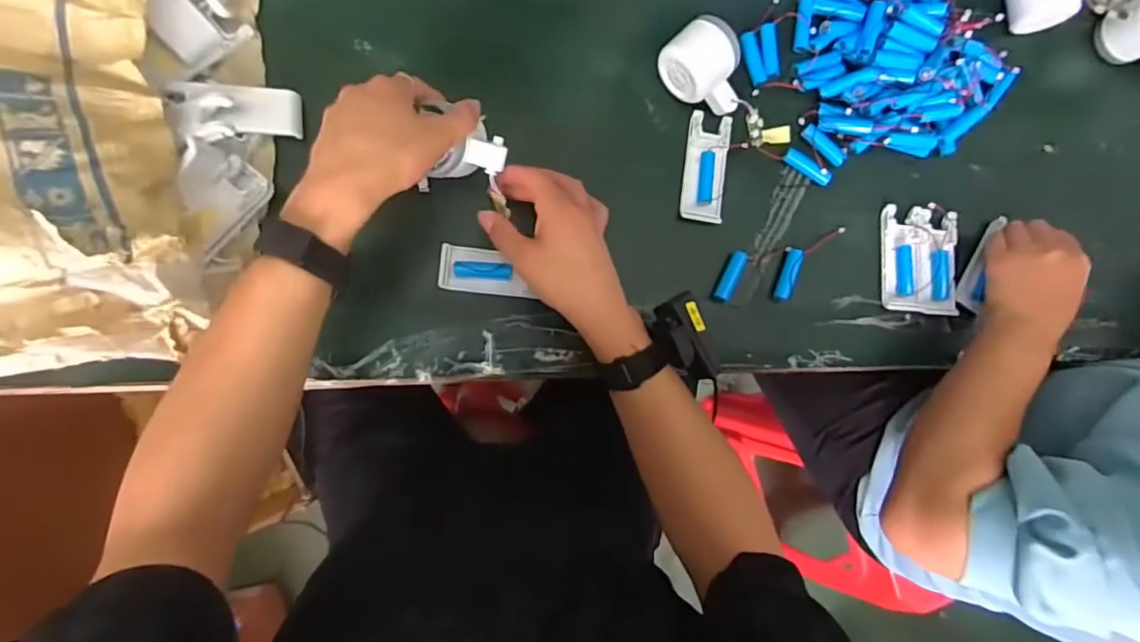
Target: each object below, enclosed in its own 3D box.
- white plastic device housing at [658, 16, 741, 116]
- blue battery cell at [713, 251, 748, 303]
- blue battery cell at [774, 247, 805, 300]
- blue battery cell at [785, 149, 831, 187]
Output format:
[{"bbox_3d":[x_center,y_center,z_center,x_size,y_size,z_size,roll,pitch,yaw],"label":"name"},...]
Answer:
[{"bbox_3d":[0.126,-0.232,0.537,0.082,0.053,0.056,34,82,-5],"label":"white plastic device housing"},{"bbox_3d":[0.151,-0.043,0.547,0.014,0.013,0.055,30,82,-6],"label":"blue battery cell"},{"bbox_3d":[0.210,-0.045,0.558,0.016,0.015,0.053,22,83,-7],"label":"blue battery cell"},{"bbox_3d":[0.232,-0.151,0.571,0.049,0.014,0.015,34,82,-5],"label":"blue battery cell"}]

